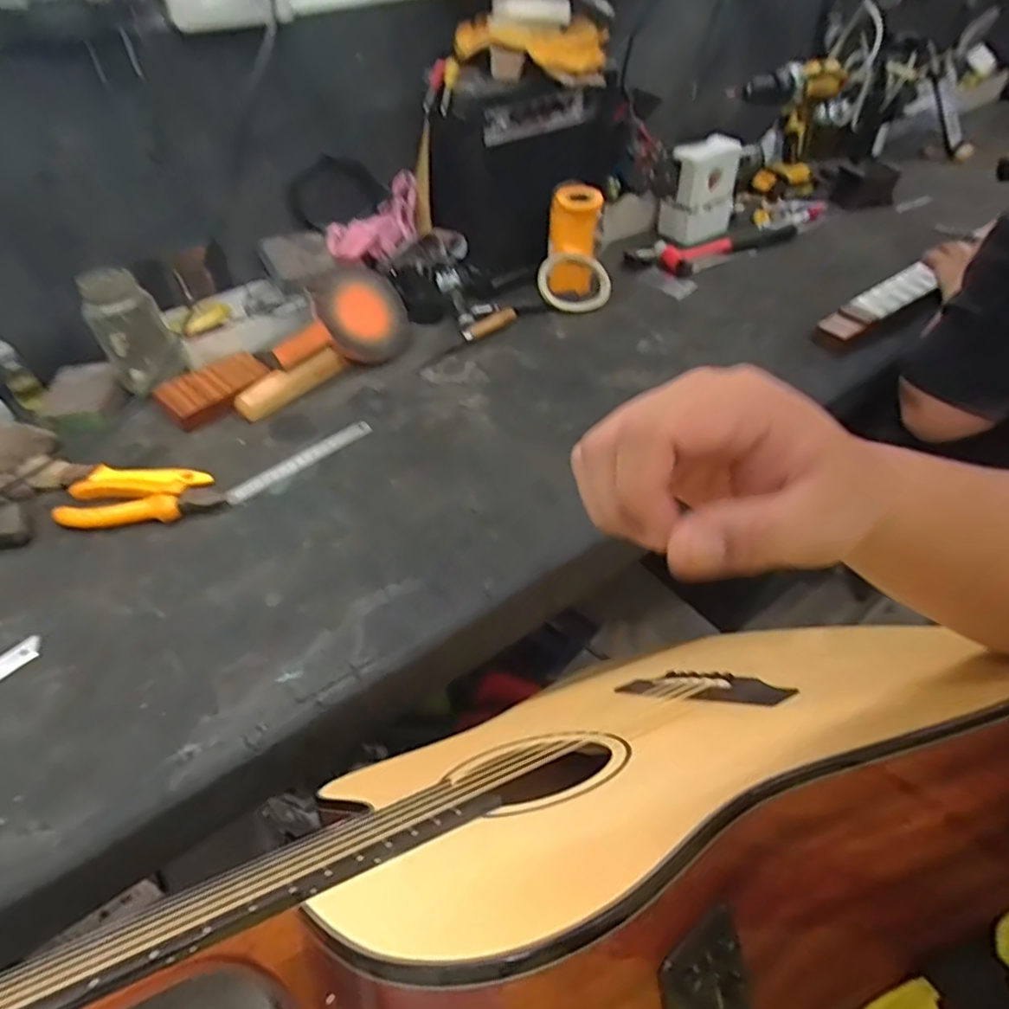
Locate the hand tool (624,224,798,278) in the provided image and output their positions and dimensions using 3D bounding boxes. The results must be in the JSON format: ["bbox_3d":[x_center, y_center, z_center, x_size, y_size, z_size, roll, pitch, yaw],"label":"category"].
[{"bbox_3d":[0.341,-0.404,0.973,0.295,0.024,0.074,-14,46,-13],"label":"hand tool"}]

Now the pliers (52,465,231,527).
[{"bbox_3d":[-0.352,-0.007,0.607,0.147,0.021,0.070,3,46,2],"label":"pliers"}]

